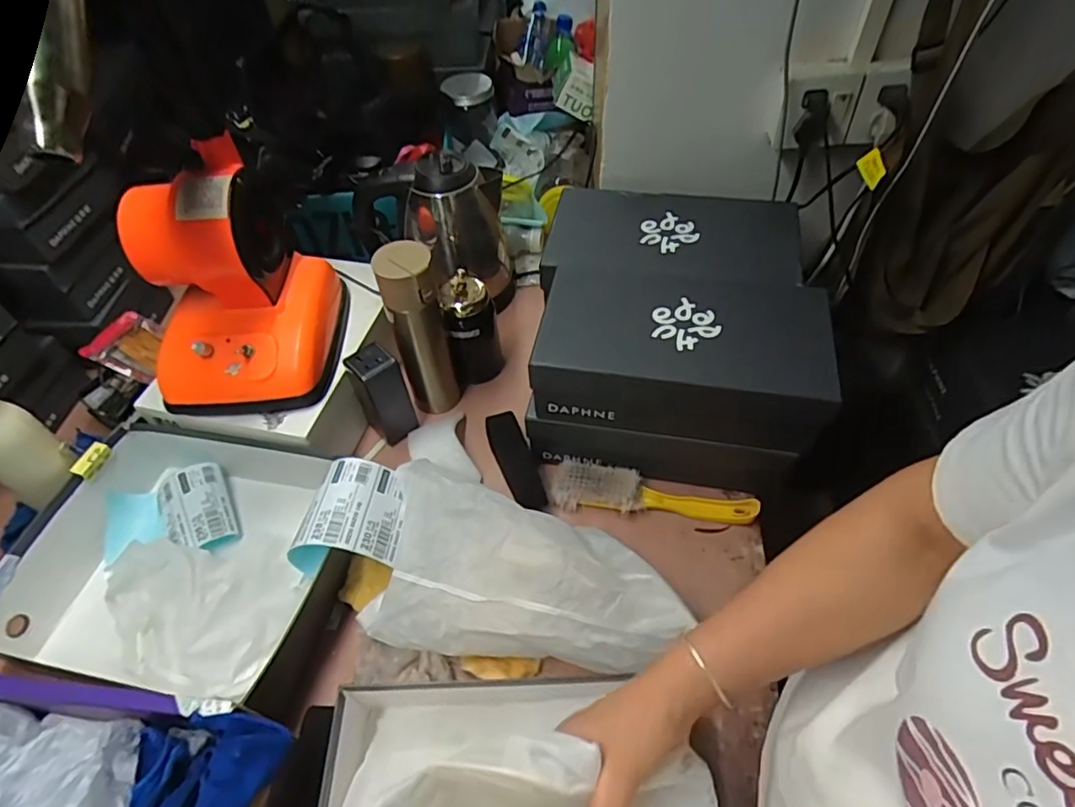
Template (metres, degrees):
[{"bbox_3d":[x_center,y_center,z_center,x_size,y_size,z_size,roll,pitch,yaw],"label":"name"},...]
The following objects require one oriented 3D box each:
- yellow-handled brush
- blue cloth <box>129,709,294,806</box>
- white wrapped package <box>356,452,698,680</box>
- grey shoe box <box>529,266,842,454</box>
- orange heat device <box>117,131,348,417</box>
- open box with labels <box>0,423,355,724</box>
[{"bbox_3d":[0.133,0.104,0.685,0.231,0.031,0.051,6,53,7],"label":"yellow-handled brush"},{"bbox_3d":[-0.236,0.275,0.423,0.098,0.037,0.087,-8,52,-3],"label":"blue cloth"},{"bbox_3d":[-0.004,0.171,0.598,0.318,0.081,0.181,9,53,10],"label":"white wrapped package"},{"bbox_3d":[0.154,-0.056,0.643,0.288,0.096,0.161,8,53,9],"label":"grey shoe box"},{"bbox_3d":[-0.333,-0.127,0.637,0.178,0.196,0.195,-6,52,-2],"label":"orange heat device"},{"bbox_3d":[-0.380,0.166,0.639,0.352,0.097,0.271,7,53,8],"label":"open box with labels"}]

